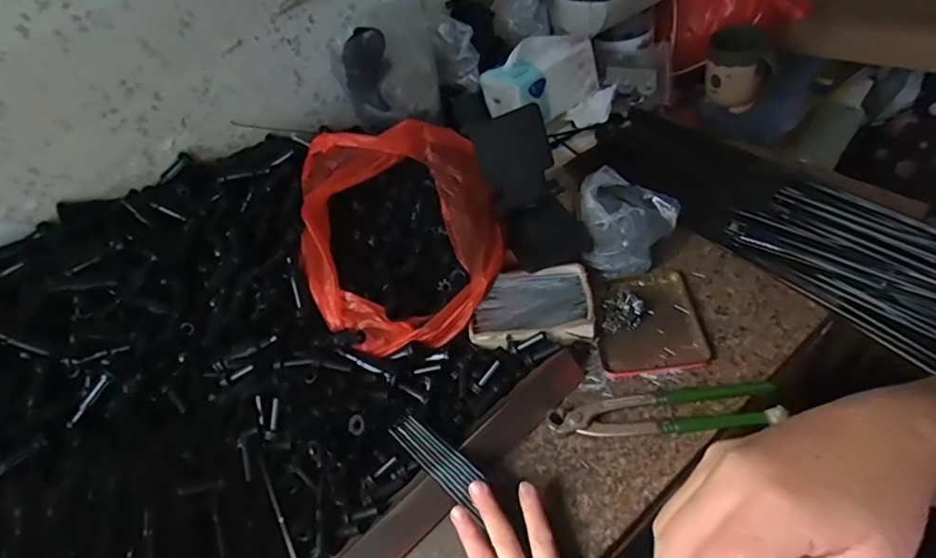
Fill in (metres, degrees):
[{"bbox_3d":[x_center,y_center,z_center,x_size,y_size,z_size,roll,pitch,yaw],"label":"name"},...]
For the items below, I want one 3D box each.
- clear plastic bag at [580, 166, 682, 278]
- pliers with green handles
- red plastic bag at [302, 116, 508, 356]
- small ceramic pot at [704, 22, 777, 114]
[{"bbox_3d":[0.181,-0.068,0.614,0.102,0.056,0.120,-6,48,9],"label":"clear plastic bag"},{"bbox_3d":[0.172,0.116,0.484,0.189,0.026,0.045,-5,48,10],"label":"pliers with green handles"},{"bbox_3d":[-0.075,-0.049,0.576,0.215,0.131,0.218,-8,48,7],"label":"red plastic bag"},{"bbox_3d":[0.414,-0.323,0.823,0.095,0.101,0.083,13,54,25],"label":"small ceramic pot"}]

